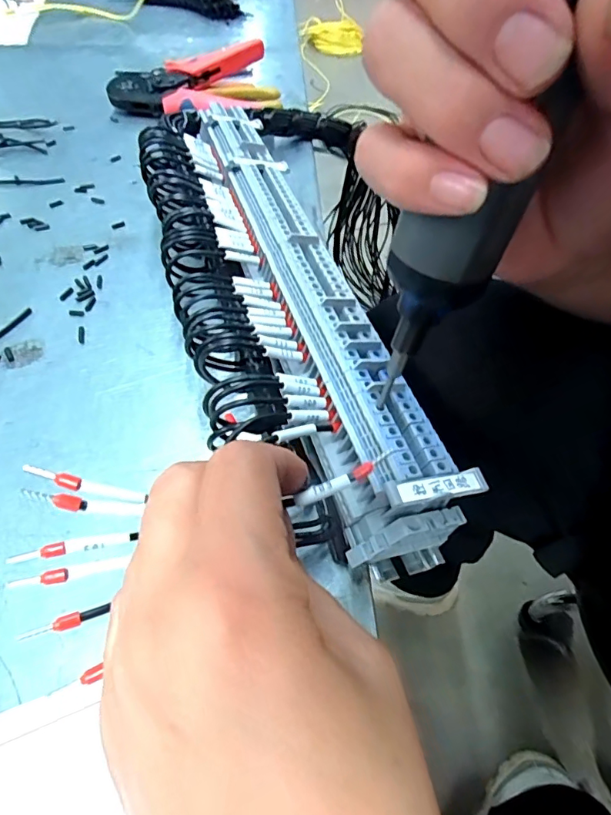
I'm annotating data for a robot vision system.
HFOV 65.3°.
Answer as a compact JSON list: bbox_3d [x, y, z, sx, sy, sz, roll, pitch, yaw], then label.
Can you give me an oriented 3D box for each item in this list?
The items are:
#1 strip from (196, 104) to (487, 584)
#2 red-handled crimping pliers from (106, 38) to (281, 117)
[{"bbox_3d":[-0.007,-0.081,0.292,0.047,0.066,0.368,-13,54,-11],"label":"strip"},{"bbox_3d":[-0.108,-0.327,0.490,0.174,0.040,0.088,-21,57,-18],"label":"red-handled crimping pliers"}]

